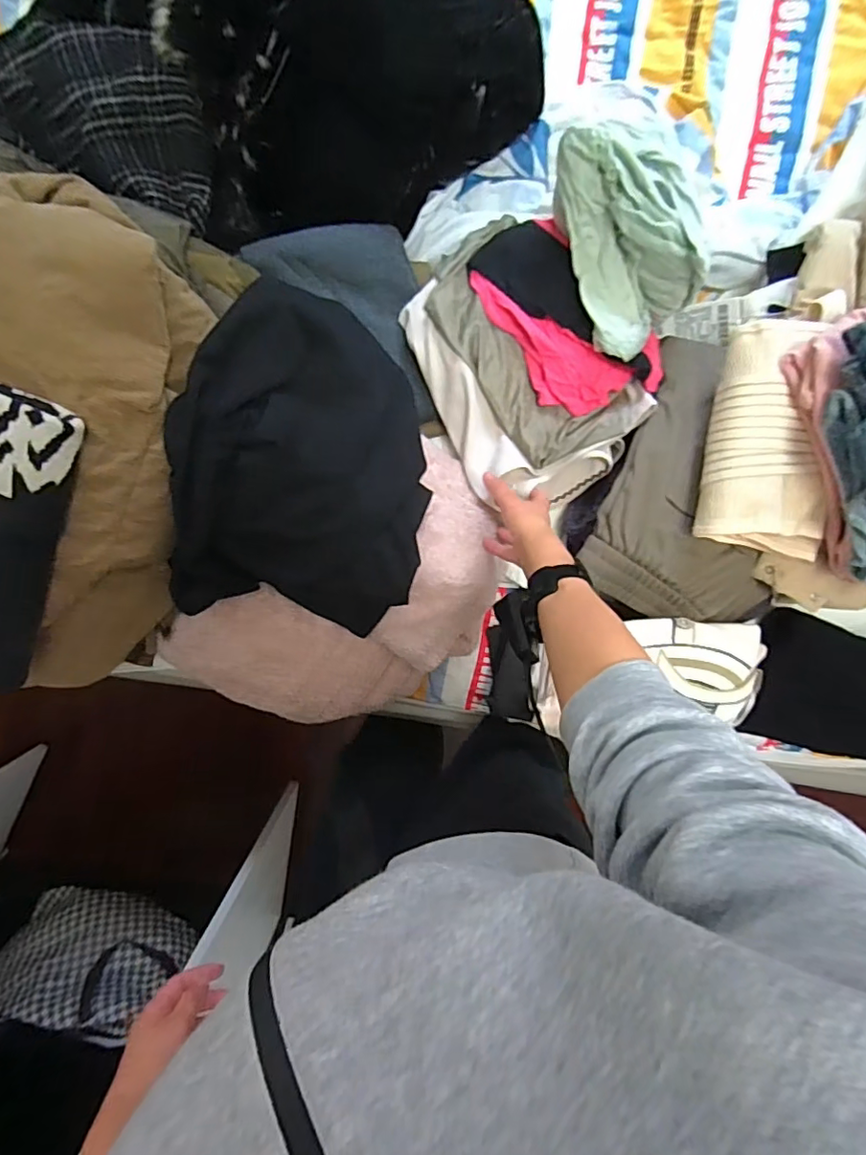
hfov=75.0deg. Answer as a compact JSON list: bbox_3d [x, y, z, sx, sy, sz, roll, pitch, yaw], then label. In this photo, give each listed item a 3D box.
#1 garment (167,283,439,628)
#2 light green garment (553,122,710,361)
[{"bbox_3d":[-0.137,-0.109,0.619,0.265,0.130,0.363,16,100,0],"label":"garment"},{"bbox_3d":[0.233,-0.399,0.664,0.151,0.097,0.259,-10,99,4],"label":"light green garment"}]

